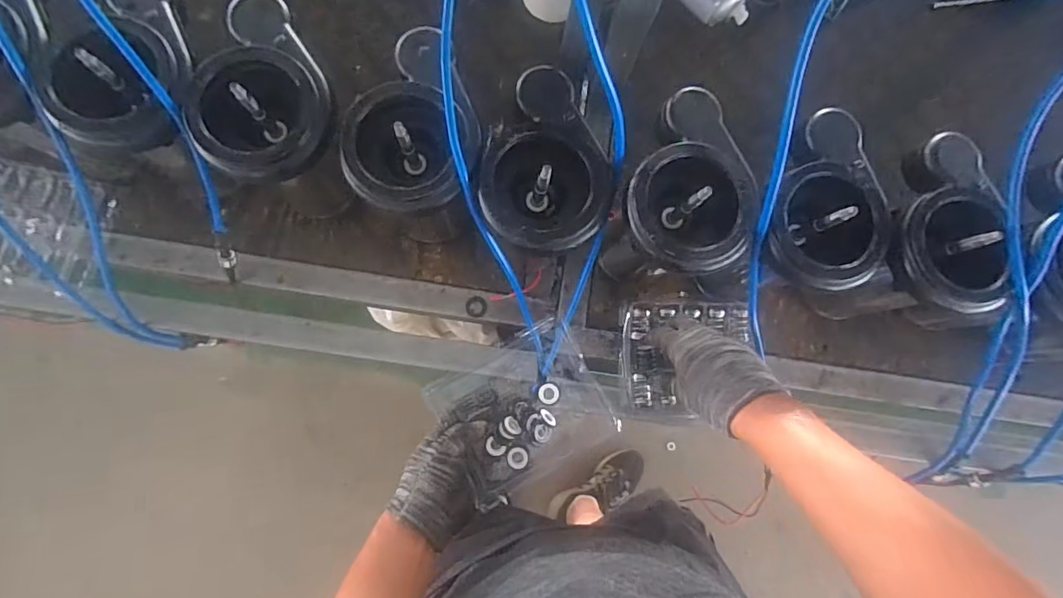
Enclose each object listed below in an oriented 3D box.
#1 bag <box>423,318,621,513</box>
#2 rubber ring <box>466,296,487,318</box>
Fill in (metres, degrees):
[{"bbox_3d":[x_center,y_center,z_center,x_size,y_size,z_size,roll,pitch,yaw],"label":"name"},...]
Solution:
[{"bbox_3d":[-0.008,0.117,0.556,0.167,0.040,0.137,-28,84,-7],"label":"bag"},{"bbox_3d":[-0.067,0.010,0.601,0.026,0.007,0.026,-1,99,-5],"label":"rubber ring"}]

